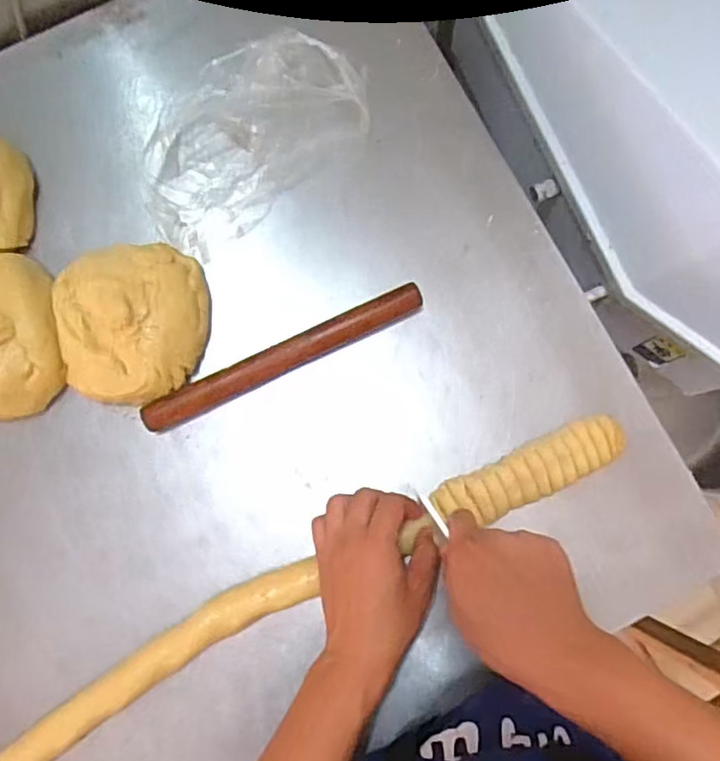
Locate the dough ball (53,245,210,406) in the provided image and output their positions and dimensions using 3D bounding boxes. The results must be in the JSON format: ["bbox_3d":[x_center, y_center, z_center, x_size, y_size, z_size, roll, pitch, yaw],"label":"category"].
[{"bbox_3d":[-0.209,-0.052,0.563,0.128,0.055,0.140,0,82,0],"label":"dough ball"}]

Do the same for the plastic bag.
[{"bbox_3d":[-0.115,-0.244,0.585,0.240,0.065,0.150,-39,84,-5],"label":"plastic bag"}]

